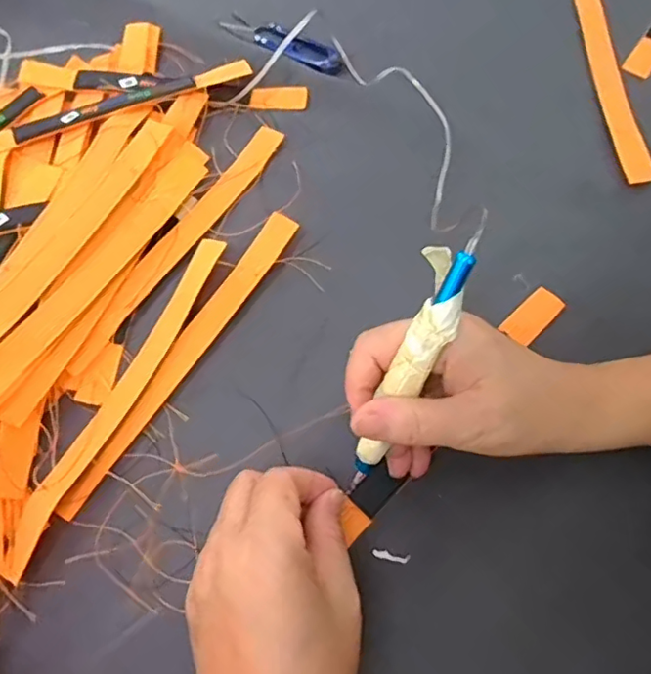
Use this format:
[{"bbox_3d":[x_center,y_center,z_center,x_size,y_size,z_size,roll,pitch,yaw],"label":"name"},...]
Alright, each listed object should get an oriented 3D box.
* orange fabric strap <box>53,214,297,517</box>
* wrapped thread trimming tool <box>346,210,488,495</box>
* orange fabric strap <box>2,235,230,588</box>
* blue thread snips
[{"bbox_3d":[-0.084,0.008,0.344,0.018,0.010,0.222,29,70,13],"label":"orange fabric strap"},{"bbox_3d":[0.038,0.016,0.265,0.025,0.018,0.149,27,114,13],"label":"wrapped thread trimming tool"},{"bbox_3d":[-0.120,0.030,0.333,0.019,0.011,0.221,23,69,11],"label":"orange fabric strap"},{"bbox_3d":[-0.036,-0.247,0.468,0.113,0.012,0.028,35,72,15],"label":"blue thread snips"}]

